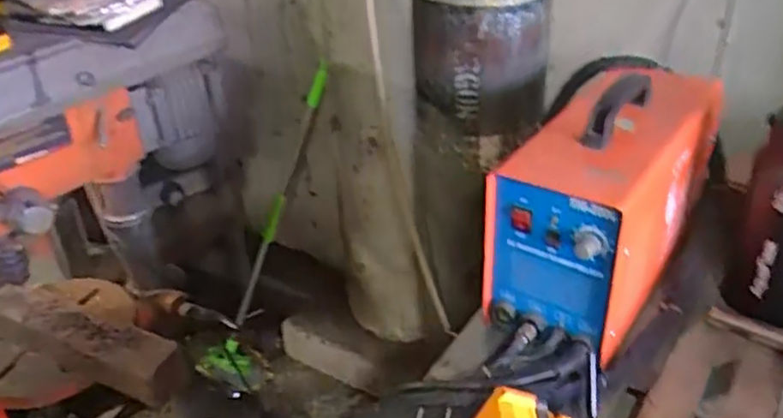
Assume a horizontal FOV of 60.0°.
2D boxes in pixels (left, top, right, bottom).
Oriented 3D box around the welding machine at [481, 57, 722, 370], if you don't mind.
[{"bbox_3d":[0.257,-0.027,0.828,0.176,0.235,0.331,19,39,31],"label":"welding machine"}]

